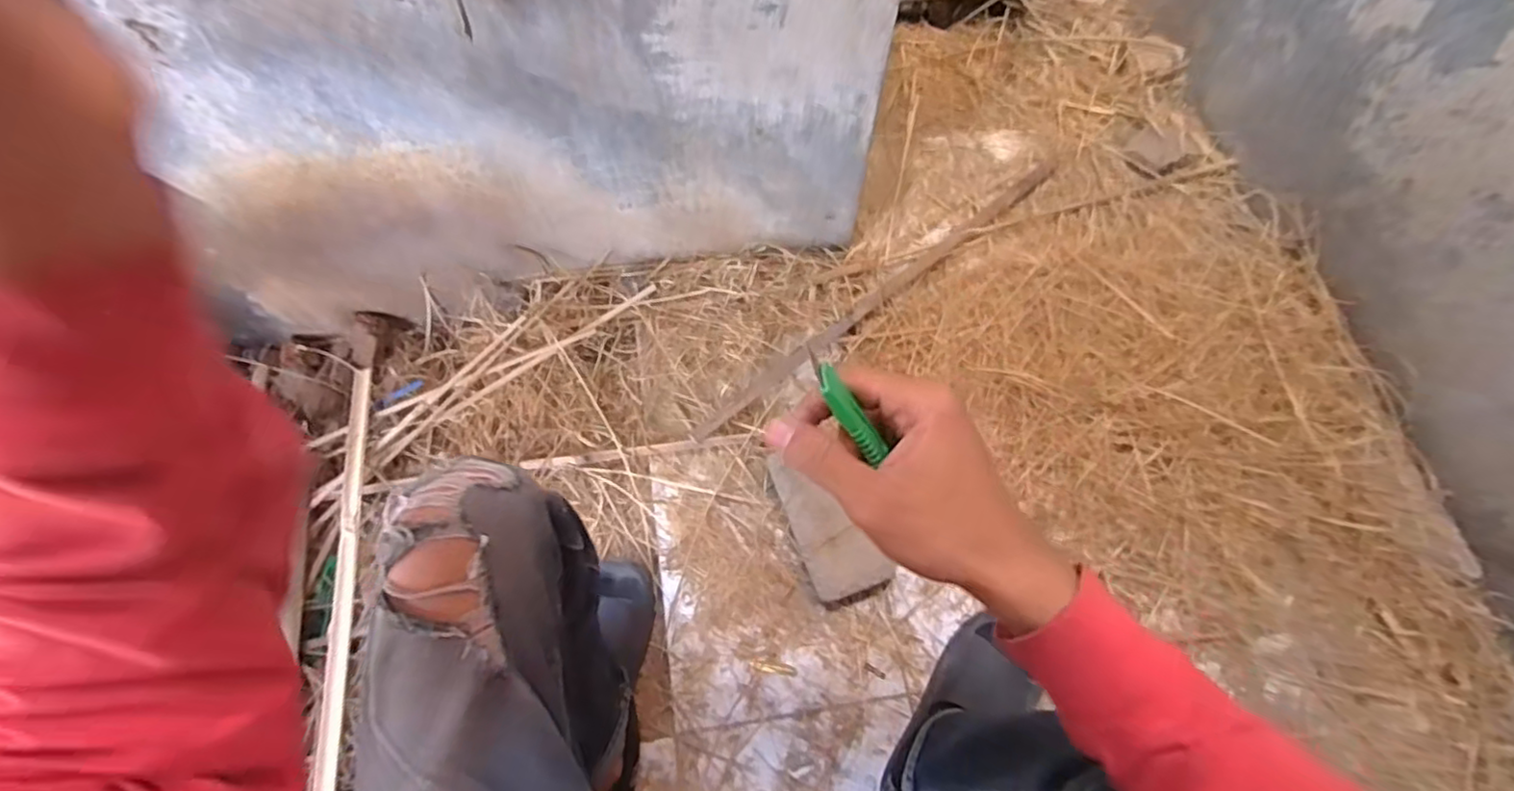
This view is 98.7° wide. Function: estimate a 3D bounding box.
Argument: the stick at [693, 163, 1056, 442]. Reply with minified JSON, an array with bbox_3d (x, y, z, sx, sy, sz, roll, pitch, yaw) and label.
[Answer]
[{"bbox_3d":[0.218,-0.176,1.042,0.743,0.029,0.035,-37,72,-13],"label":"stick"}]

